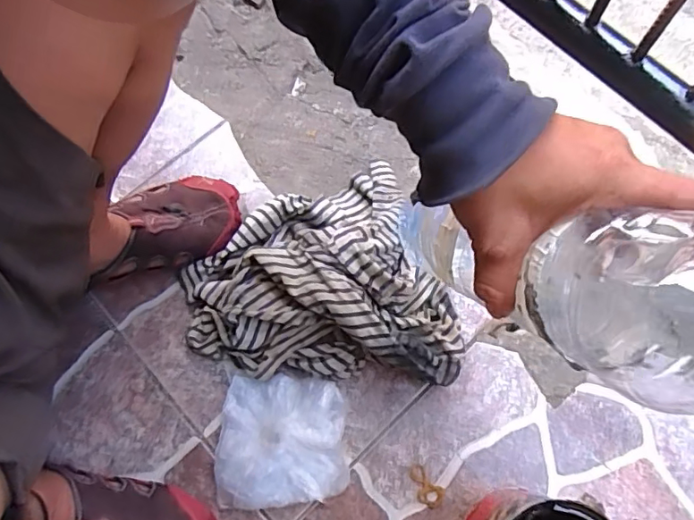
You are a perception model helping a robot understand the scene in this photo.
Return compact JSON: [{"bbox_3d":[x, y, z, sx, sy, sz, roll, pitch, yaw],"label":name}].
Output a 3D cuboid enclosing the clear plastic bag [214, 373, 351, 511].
[{"bbox_3d":[-0.063,0.172,0.513,0.123,0.030,0.118,-4,73,5],"label":"clear plastic bag"}]

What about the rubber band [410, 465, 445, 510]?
[{"bbox_3d":[0.073,0.217,0.505,0.040,0.004,0.024,40,81,16],"label":"rubber band"}]

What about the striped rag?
[{"bbox_3d":[-0.039,0.032,0.536,0.262,0.088,0.248,-22,72,-1],"label":"striped rag"}]

